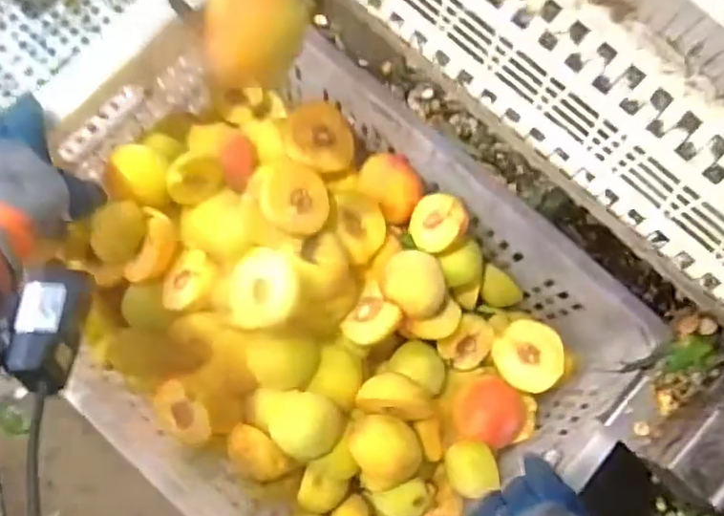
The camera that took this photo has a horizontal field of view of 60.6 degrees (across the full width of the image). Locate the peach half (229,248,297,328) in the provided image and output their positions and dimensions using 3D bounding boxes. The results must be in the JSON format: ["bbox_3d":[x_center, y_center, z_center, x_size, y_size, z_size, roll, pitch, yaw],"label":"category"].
[{"bbox_3d":[-0.075,0.023,0.500,0.066,0.030,0.061,-5,94,32],"label":"peach half"}]

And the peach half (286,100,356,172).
[{"bbox_3d":[-0.040,-0.113,0.591,0.067,0.034,0.055,26,80,2],"label":"peach half"}]

